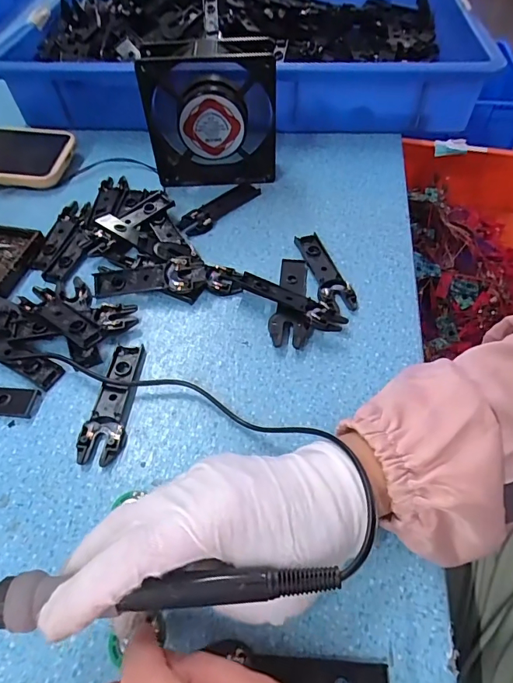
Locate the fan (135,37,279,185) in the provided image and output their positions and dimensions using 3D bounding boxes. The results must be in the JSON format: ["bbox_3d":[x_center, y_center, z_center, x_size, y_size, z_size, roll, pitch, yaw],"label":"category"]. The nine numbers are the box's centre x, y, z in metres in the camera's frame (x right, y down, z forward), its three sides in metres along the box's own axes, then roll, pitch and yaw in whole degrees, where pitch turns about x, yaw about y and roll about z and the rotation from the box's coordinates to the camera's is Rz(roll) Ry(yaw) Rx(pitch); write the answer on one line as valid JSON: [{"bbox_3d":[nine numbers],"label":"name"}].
[{"bbox_3d":[-0.042,-0.216,0.428,0.119,0.121,0.046,2,53,3],"label":"fan"}]

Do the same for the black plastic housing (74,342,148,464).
[{"bbox_3d":[-0.097,0.040,0.306,0.027,0.007,0.091,3,53,4],"label":"black plastic housing"}]

